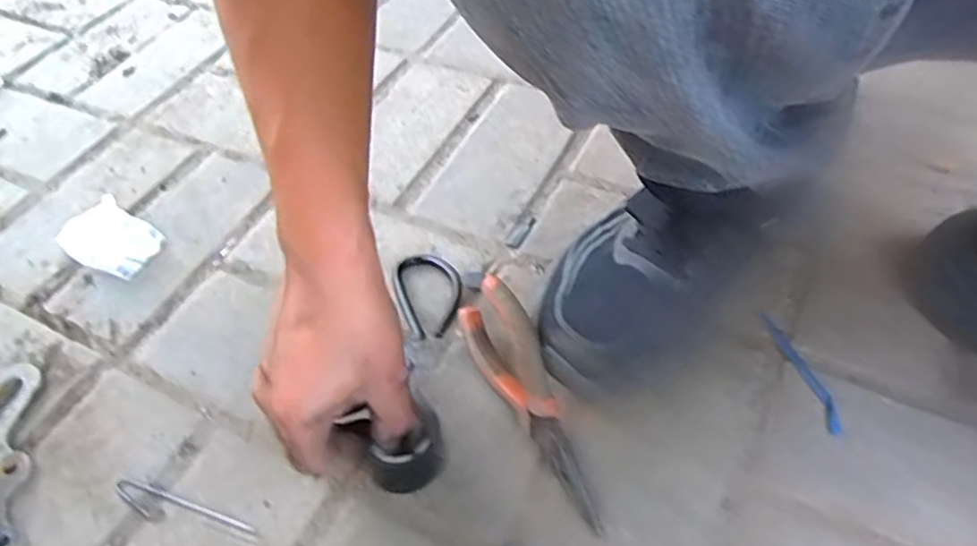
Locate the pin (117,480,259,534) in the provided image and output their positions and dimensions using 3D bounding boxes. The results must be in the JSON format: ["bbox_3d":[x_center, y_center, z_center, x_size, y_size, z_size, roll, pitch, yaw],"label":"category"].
[{"bbox_3d":[-0.186,0.143,0.383,0.097,0.004,0.016,13,54,15],"label":"pin"}]

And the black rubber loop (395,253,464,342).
[{"bbox_3d":[-0.041,0.014,0.455,0.044,0.011,0.080,-20,43,-8],"label":"black rubber loop"}]

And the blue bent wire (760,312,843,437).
[{"bbox_3d":[0.200,0.061,0.412,0.013,0.004,0.092,-14,51,-6],"label":"blue bent wire"}]

